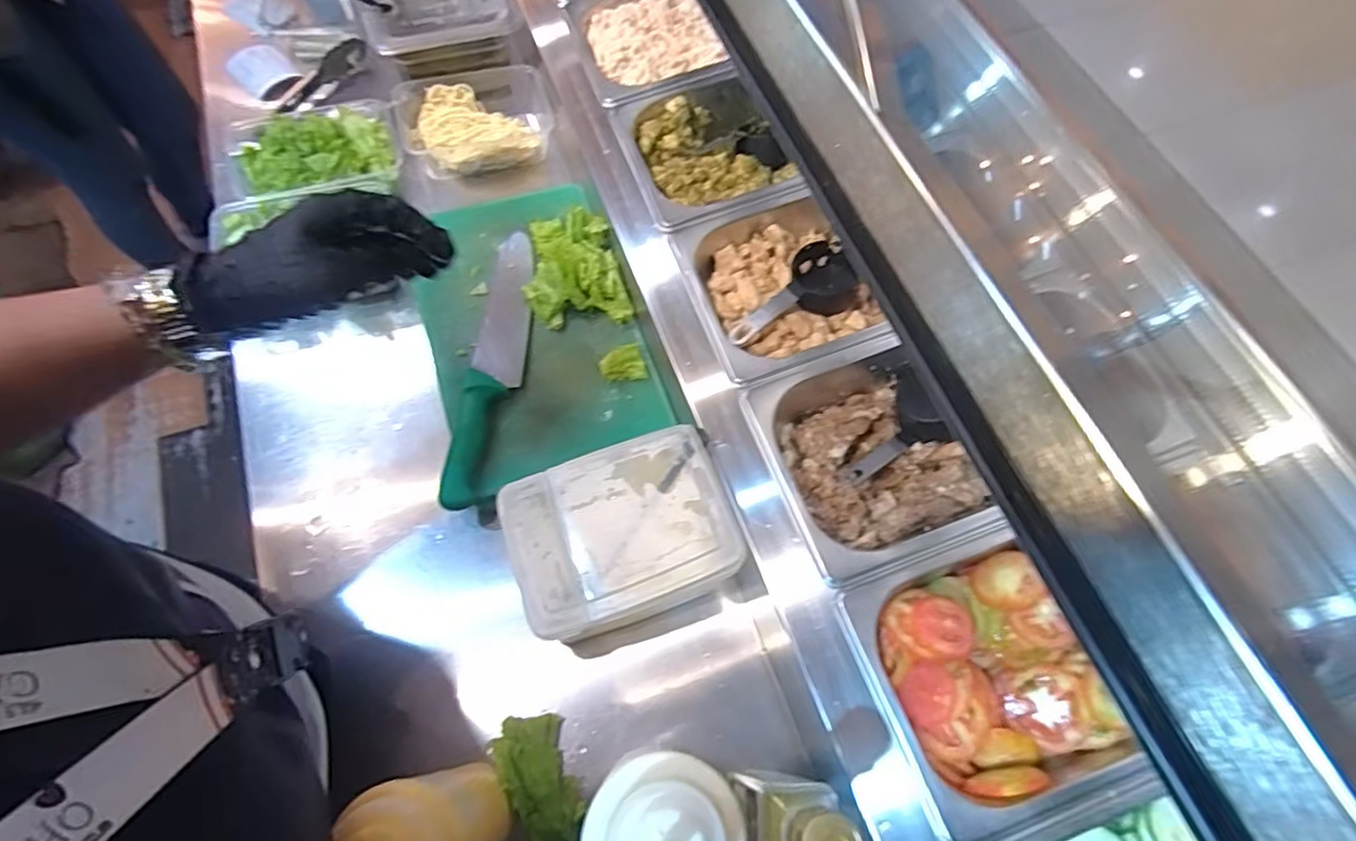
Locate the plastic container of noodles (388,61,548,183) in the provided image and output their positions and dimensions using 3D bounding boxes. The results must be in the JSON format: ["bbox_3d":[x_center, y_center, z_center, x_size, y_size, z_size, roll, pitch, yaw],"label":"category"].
[{"bbox_3d":[-0.239,-0.361,0.779,0.175,0.054,0.133,-12,66,-9],"label":"plastic container of noodles"}]

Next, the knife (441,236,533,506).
[{"bbox_3d":[-0.172,-0.064,0.613,0.049,0.029,0.301,4,65,-1],"label":"knife"}]

